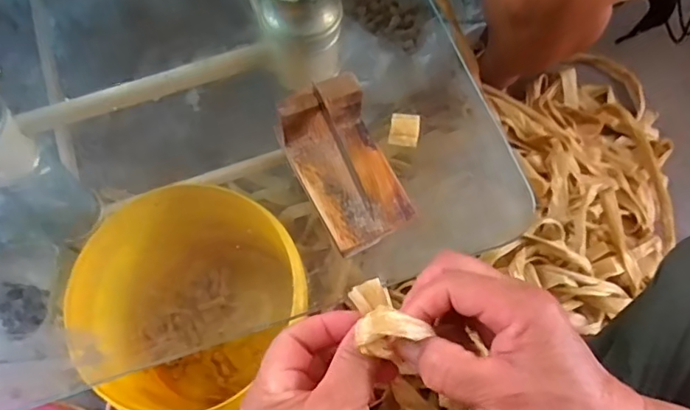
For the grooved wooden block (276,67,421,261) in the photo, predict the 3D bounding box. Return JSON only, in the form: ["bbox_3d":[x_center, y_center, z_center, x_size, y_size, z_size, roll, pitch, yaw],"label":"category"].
[{"bbox_3d":[0.002,-0.029,0.374,0.063,0.047,0.104,-27,70,-11],"label":"grooved wooden block"}]

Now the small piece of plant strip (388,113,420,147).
[{"bbox_3d":[0.047,-0.059,0.428,0.022,0.005,0.027,7,67,3],"label":"small piece of plant strip"}]

